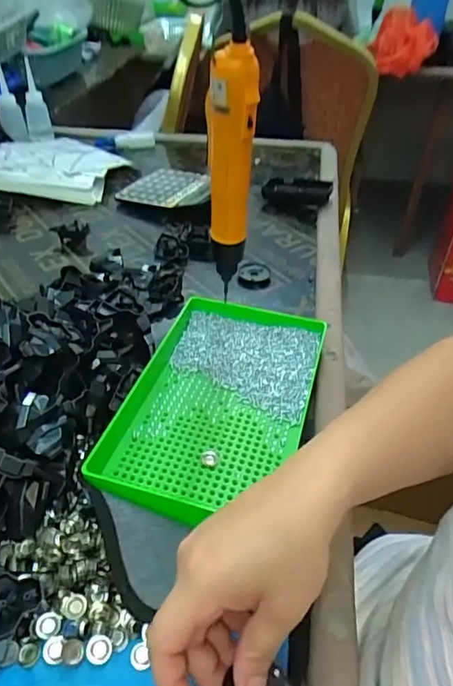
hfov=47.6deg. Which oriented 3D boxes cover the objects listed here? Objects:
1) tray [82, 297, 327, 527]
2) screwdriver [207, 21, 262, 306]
[{"bbox_3d":[-0.008,0.047,0.463,0.157,0.027,0.243,12,40,11],"label":"tray"},{"bbox_3d":[0.002,-0.147,0.439,0.041,0.216,0.032,6,39,4],"label":"screwdriver"}]

